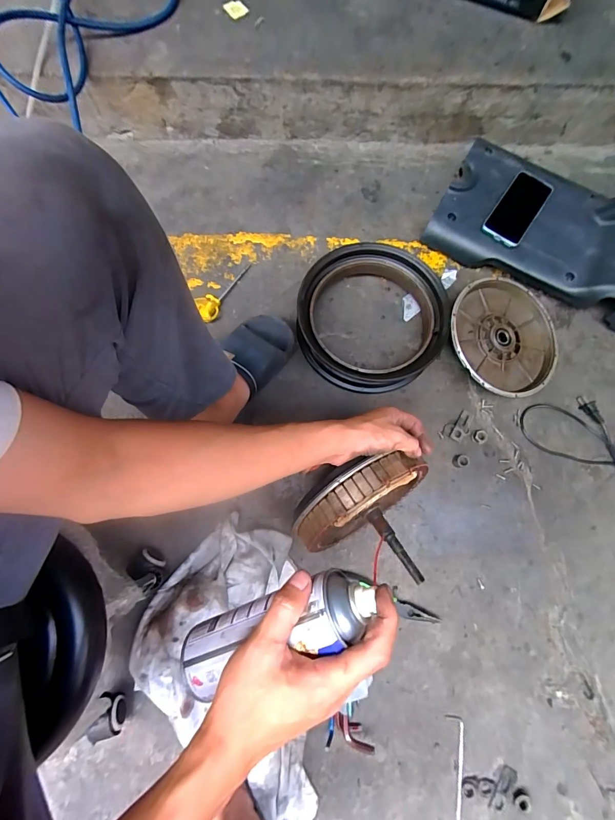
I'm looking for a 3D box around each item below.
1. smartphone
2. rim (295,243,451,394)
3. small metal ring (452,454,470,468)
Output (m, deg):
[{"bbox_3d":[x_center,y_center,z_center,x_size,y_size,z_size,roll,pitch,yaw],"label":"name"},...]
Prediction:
[{"bbox_3d":[0.405,-0.388,0.695,0.076,0.016,0.149,34,78,6],"label":"smartphone"},{"bbox_3d":[0.120,-0.172,0.672,0.256,0.070,0.271,0,78,0],"label":"rim"},{"bbox_3d":[0.274,0.091,0.648,0.026,0.017,0.023,-6,78,-1],"label":"small metal ring"}]

